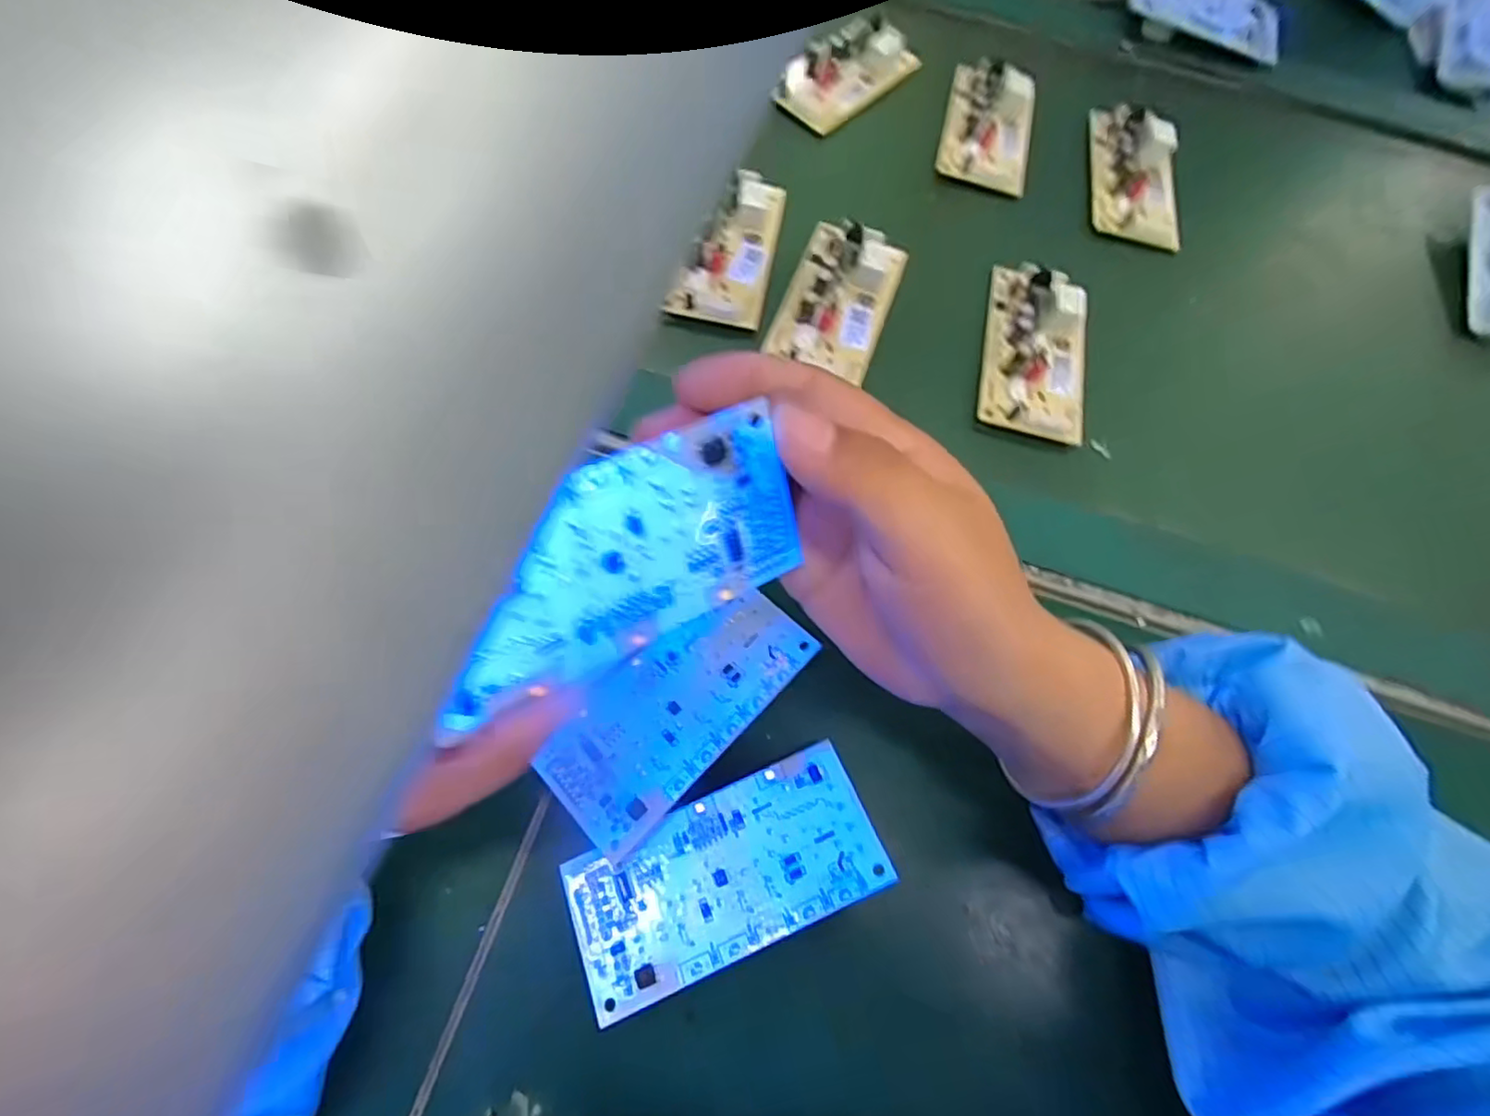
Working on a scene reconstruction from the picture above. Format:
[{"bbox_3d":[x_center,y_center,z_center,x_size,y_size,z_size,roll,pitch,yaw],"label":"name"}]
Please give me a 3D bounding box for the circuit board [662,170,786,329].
[{"bbox_3d":[-0.008,-0.182,0.367,0.050,0.015,0.109,12,69,-1],"label":"circuit board"}]

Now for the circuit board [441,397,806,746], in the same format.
[{"bbox_3d":[-0.034,0.002,0.173,0.106,0.055,0.004,-27,32,-17],"label":"circuit board"}]

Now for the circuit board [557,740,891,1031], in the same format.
[{"bbox_3d":[-0.007,0.118,0.238,0.113,0.004,0.055,-22,61,-8],"label":"circuit board"}]

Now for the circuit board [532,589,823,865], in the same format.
[{"bbox_3d":[-0.028,0.058,0.256,0.053,0.011,0.112,44,72,11],"label":"circuit board"}]

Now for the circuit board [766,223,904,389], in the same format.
[{"bbox_3d":[0.054,-0.148,0.357,0.057,0.020,0.097,21,69,2],"label":"circuit board"}]

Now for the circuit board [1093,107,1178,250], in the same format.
[{"bbox_3d":[0.255,-0.251,0.407,0.054,0.016,0.110,12,69,-1],"label":"circuit board"}]

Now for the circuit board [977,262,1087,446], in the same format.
[{"bbox_3d":[0.163,-0.116,0.352,0.055,0.015,0.111,14,69,0],"label":"circuit board"}]

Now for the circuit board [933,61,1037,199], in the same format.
[{"bbox_3d":[0.163,-0.291,0.422,0.057,0.011,0.107,14,69,0],"label":"circuit board"}]

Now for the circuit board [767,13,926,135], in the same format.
[{"bbox_3d":[0.068,-0.333,0.433,0.049,0.016,0.115,42,72,10],"label":"circuit board"}]

